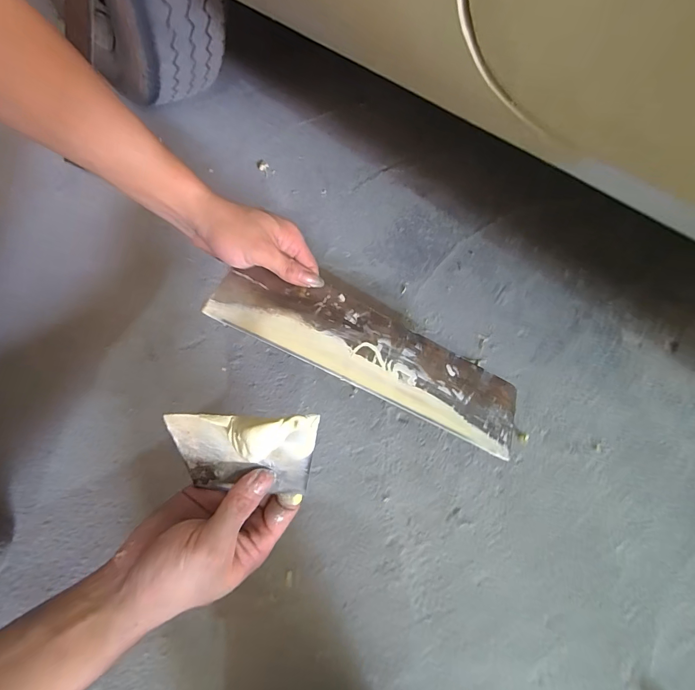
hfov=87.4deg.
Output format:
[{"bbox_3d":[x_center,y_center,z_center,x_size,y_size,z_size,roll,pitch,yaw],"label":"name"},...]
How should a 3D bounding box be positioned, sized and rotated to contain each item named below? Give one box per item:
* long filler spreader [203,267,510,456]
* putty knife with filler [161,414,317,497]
[{"bbox_3d":[0.034,0.006,0.369,0.325,0.004,0.094,27,61,-10],"label":"long filler spreader"},{"bbox_3d":[-0.075,0.082,0.263,0.118,0.072,0.020,-4,30,16],"label":"putty knife with filler"}]

